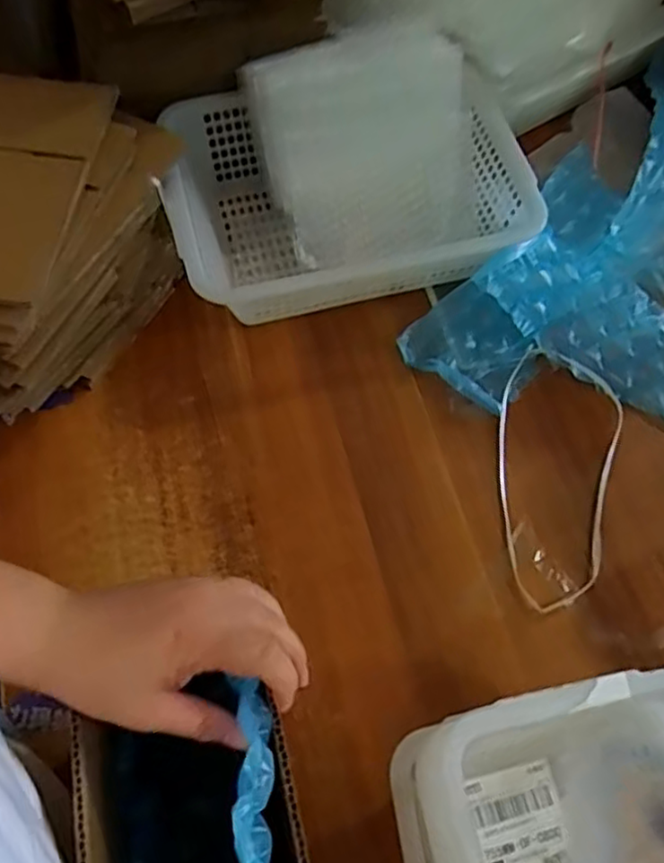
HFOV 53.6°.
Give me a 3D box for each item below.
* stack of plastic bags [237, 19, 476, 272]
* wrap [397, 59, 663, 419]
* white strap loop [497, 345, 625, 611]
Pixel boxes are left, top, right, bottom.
[{"bbox_3d":[0.035,-0.290,0.685,0.211,0.034,0.215,-13,102,-1],"label":"stack of plastic bags"},{"bbox_3d":[0.352,-0.175,0.682,0.319,0.079,0.509,39,71,16],"label":"wrap"},{"bbox_3d":[0.205,0.037,0.616,0.116,0.019,0.255,17,66,7],"label":"white strap loop"}]

